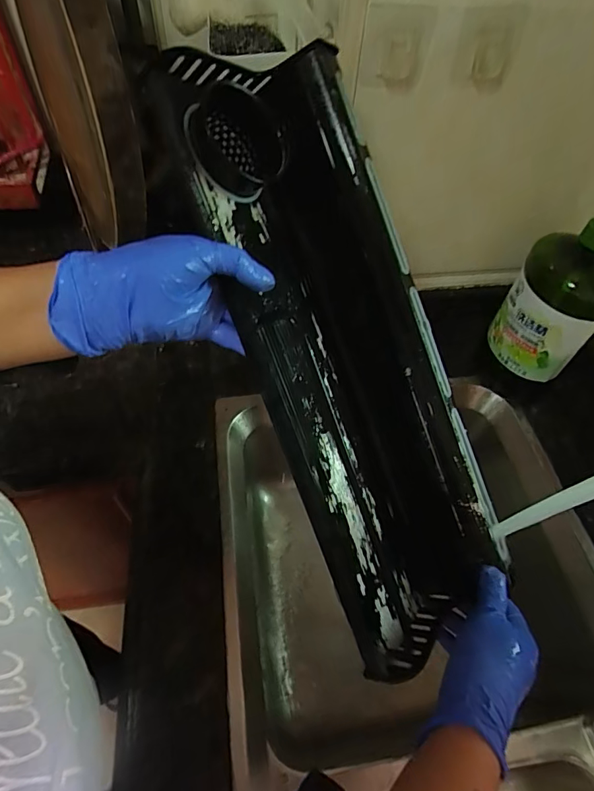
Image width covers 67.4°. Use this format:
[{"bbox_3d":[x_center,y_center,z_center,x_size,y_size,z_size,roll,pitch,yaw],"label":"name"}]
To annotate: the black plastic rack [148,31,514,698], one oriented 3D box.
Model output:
[{"bbox_3d":[0.039,-0.025,0.376,0.153,0.058,0.489,-22,96,-18],"label":"black plastic rack"}]

